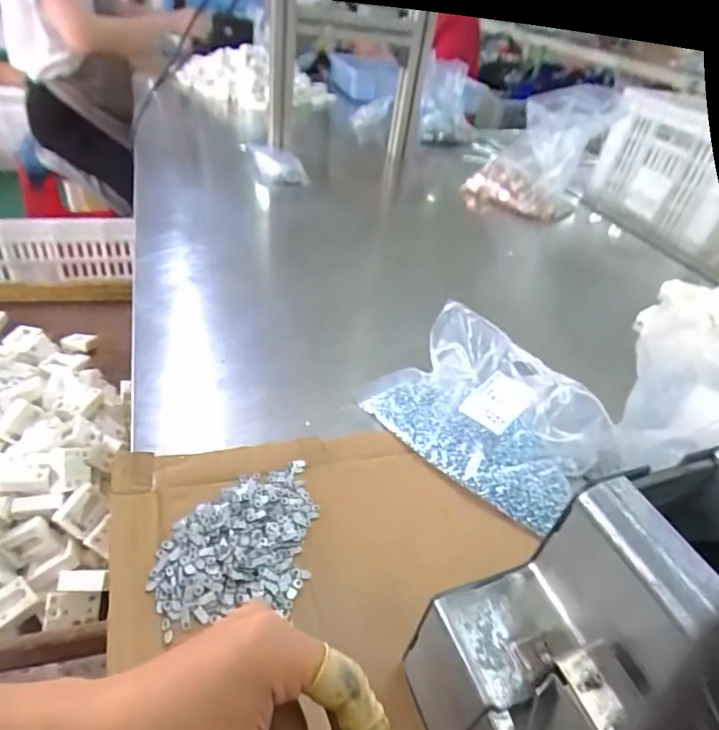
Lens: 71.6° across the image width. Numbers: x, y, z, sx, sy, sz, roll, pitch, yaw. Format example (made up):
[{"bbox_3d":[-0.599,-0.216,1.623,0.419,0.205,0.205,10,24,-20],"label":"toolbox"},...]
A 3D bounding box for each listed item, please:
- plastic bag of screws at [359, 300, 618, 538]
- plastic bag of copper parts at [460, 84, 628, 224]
[{"bbox_3d":[0.108,0.033,0.418,0.130,0.056,0.191,-26,50,-36],"label":"plastic bag of screws"},{"bbox_3d":[0.292,-0.354,0.838,0.197,0.209,0.107,16,39,9],"label":"plastic bag of copper parts"}]

